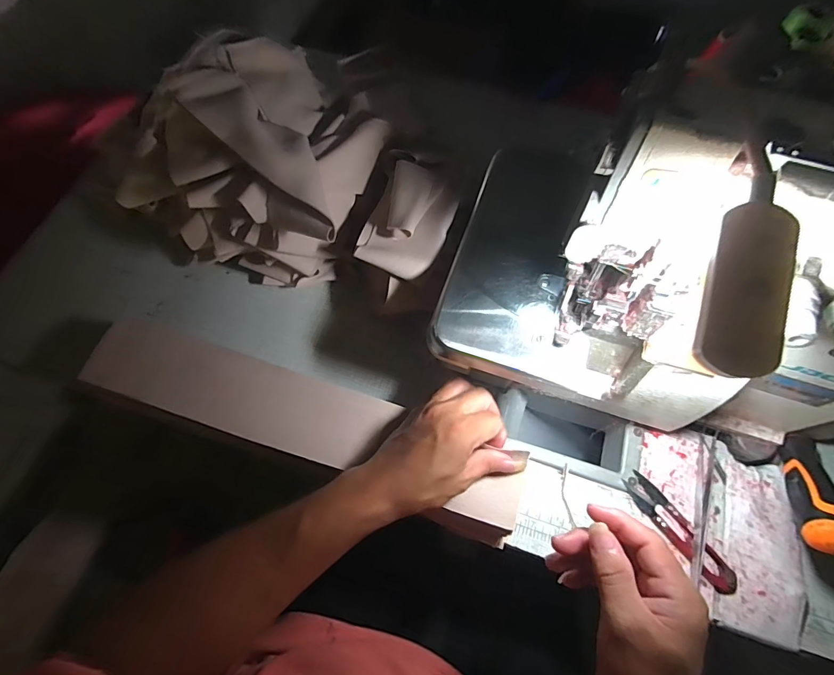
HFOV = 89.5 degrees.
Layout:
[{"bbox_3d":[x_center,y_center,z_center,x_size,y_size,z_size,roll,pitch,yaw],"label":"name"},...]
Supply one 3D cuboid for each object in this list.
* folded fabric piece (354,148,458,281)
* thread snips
[{"bbox_3d":[-0.006,-0.110,0.364,0.071,0.033,0.111,18,69,7],"label":"folded fabric piece"},{"bbox_3d":[0.218,0.161,0.348,0.024,0.007,0.106,-35,72,-13],"label":"thread snips"}]

